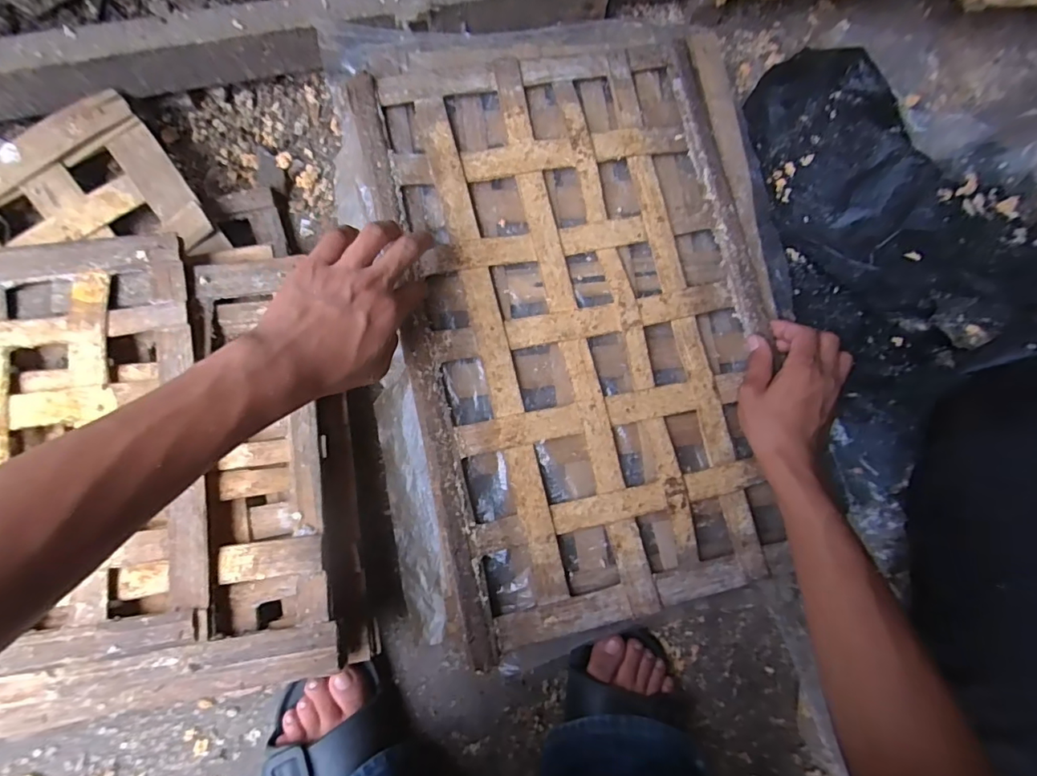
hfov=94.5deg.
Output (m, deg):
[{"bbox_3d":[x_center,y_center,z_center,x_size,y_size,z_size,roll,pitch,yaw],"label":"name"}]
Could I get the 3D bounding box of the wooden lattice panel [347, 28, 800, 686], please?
[{"bbox_3d":[0.068,-0.077,0.447,0.380,0.040,0.547,-12,84,-6],"label":"wooden lattice panel"}]

